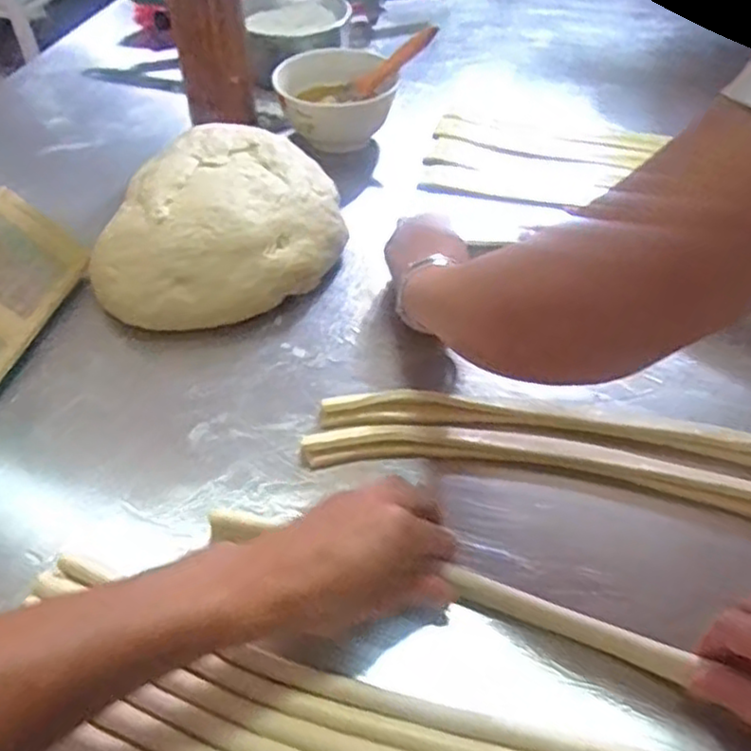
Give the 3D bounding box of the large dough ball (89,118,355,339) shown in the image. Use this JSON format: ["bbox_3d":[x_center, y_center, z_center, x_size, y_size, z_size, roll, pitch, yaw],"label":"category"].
[{"bbox_3d":[-0.151,-0.153,0.685,0.242,0.100,0.221,-1,46,1],"label":"large dough ball"}]

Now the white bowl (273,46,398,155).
[{"bbox_3d":[-0.049,-0.329,0.856,0.137,0.084,0.159,-9,46,-6],"label":"white bowl"}]

